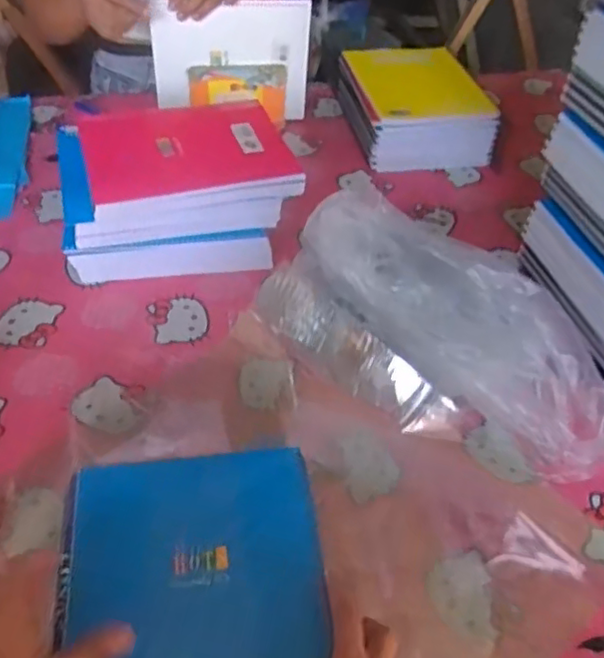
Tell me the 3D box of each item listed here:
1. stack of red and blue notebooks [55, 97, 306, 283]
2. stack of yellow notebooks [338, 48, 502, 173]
[{"bbox_3d":[-0.163,-0.181,0.854,0.281,0.147,0.191,-8,46,-12],"label":"stack of red and blue notebooks"},{"bbox_3d":[0.186,-0.388,1.115,0.235,0.100,0.271,-4,45,-8],"label":"stack of yellow notebooks"}]

